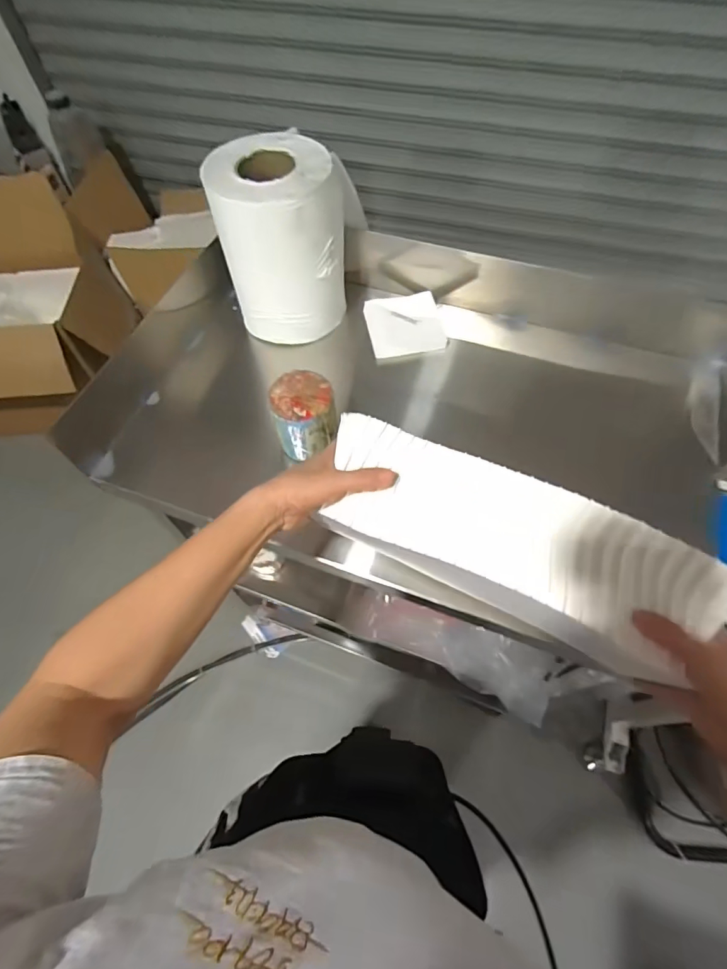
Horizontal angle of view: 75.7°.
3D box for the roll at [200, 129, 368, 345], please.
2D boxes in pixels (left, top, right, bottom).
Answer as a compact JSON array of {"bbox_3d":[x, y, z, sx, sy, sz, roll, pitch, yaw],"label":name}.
[{"bbox_3d":[-0.106,-0.369,0.710,0.163,0.231,0.183,10,61,7],"label":"roll"}]

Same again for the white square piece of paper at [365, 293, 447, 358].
[{"bbox_3d":[0.070,-0.266,0.776,0.124,0.022,0.115,-7,60,-3],"label":"white square piece of paper"}]

